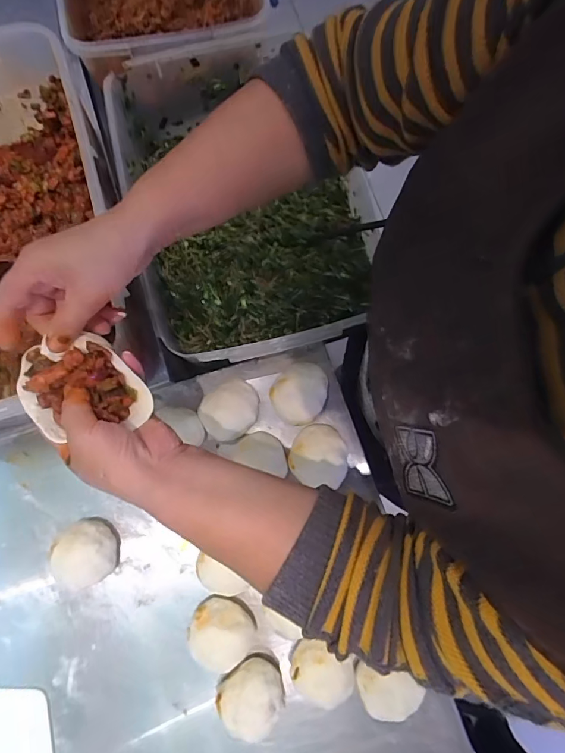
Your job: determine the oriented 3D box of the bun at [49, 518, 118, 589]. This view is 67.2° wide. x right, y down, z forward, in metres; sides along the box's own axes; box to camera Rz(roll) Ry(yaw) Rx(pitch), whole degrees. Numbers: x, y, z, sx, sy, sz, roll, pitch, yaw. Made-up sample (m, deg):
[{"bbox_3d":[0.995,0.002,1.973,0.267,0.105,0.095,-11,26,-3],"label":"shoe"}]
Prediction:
[{"bbox_3d":[-0.225,0.203,0.493,0.064,0.042,0.069,0,79,0],"label":"bun"}]

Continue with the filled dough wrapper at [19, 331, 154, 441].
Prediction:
[{"bbox_3d":[-0.155,0.007,0.333,0.086,0.031,0.073,-16,79,-3],"label":"filled dough wrapper"}]

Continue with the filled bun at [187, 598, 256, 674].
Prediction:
[{"bbox_3d":[-0.067,0.289,0.479,0.072,0.044,0.067,37,81,7],"label":"filled bun"}]

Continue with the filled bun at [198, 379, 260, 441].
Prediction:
[{"bbox_3d":[-0.064,0.041,0.527,0.079,0.045,0.065,-34,81,-6],"label":"filled bun"}]

